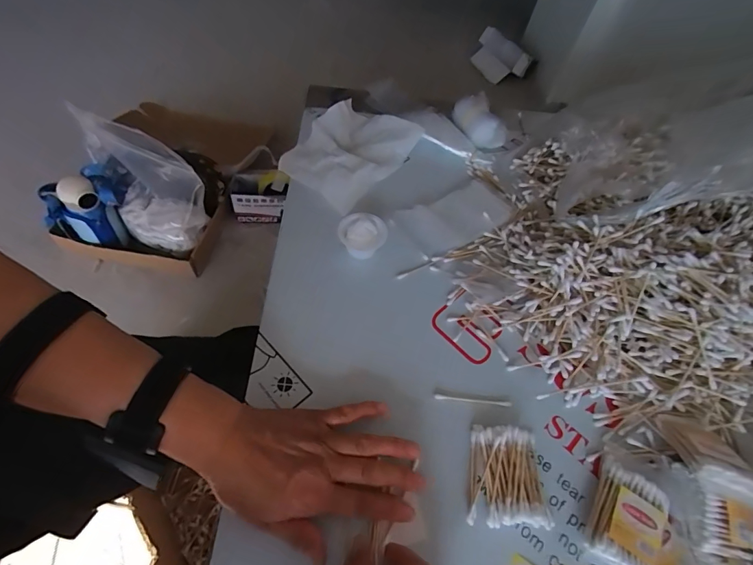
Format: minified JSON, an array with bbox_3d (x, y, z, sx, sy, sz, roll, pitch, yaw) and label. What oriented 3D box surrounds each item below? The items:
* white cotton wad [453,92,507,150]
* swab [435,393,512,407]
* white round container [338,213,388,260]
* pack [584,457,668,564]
[{"bbox_3d":[0.147,-0.236,0.583,0.045,0.033,0.086,-24,62,-20],"label":"white cotton wad"},{"bbox_3d":[0.091,0.111,0.379,0.074,0.004,0.005,8,55,-3],"label":"swab"},{"bbox_3d":[-0.015,-0.054,0.457,0.053,0.027,0.048,8,55,-3],"label":"white round container"},{"bbox_3d":[0.205,0.194,0.327,0.051,0.021,0.076,29,57,12],"label":"pack"}]

